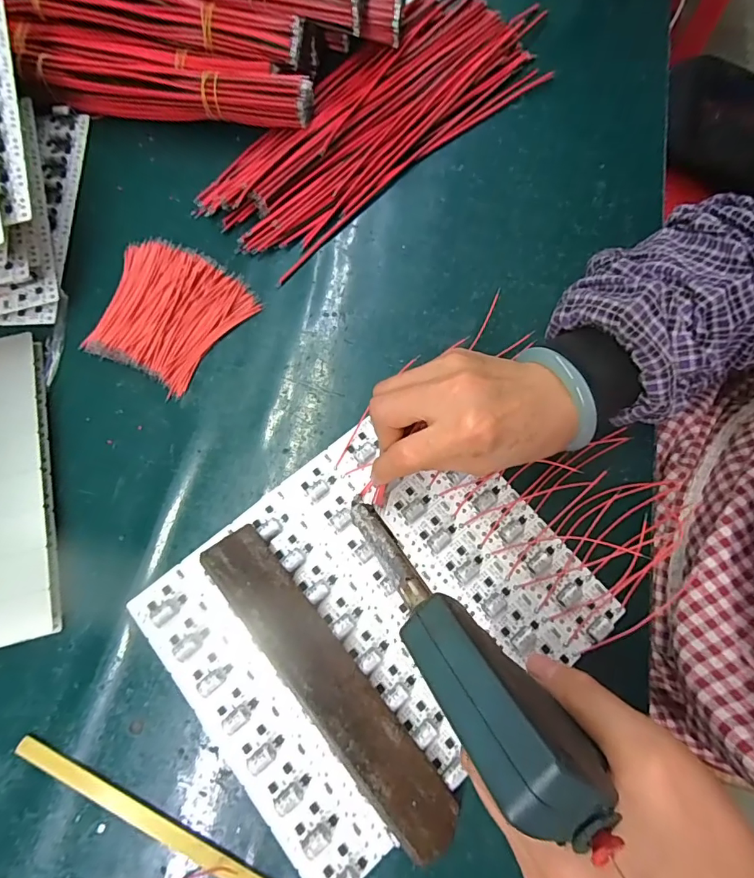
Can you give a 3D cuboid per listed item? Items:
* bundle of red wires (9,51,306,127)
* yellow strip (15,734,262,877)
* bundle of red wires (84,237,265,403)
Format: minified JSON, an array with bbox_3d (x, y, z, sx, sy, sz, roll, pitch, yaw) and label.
[{"bbox_3d":[-0.170,-0.285,0.375,0.239,0.041,0.032,10,74,2],"label":"bundle of red wires"},{"bbox_3d":[-0.063,0.244,0.246,0.311,0.006,0.011,26,75,6],"label":"yellow strip"},{"bbox_3d":[-0.160,-0.097,0.341,0.104,0.014,0.103,31,76,8],"label":"bundle of red wires"}]

